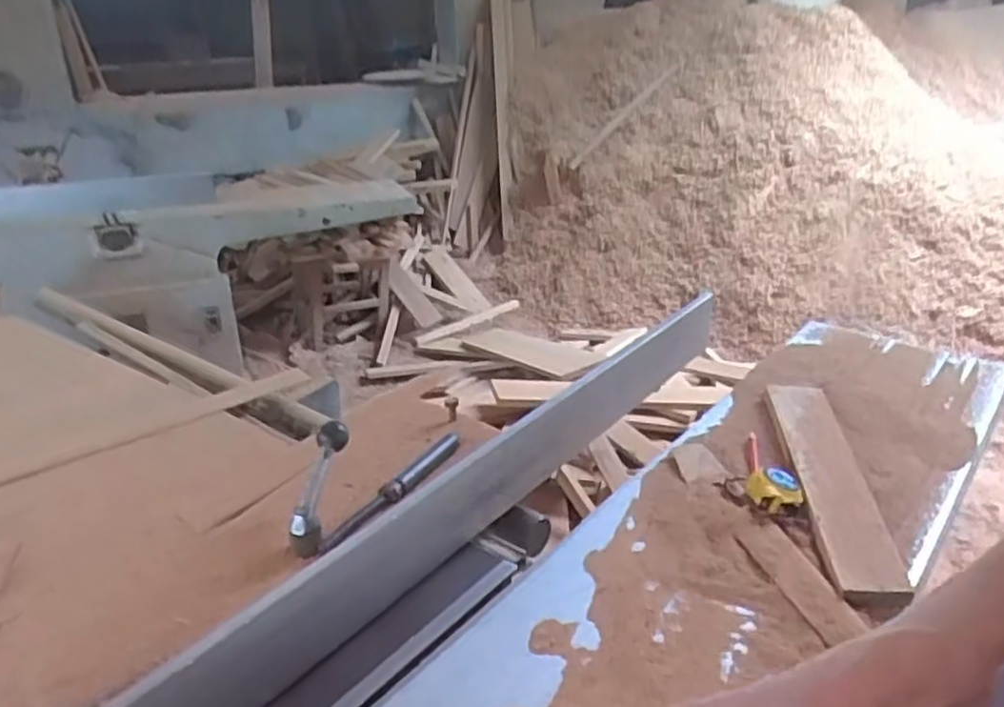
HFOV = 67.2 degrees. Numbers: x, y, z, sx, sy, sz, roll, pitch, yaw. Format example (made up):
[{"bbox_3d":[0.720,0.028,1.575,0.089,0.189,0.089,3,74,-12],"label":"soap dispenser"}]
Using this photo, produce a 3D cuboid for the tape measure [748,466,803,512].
[{"bbox_3d":[0.303,0.154,0.836,0.055,0.029,0.061,2,25,5],"label":"tape measure"}]

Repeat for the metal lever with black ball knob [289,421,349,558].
[{"bbox_3d":[-0.174,0.122,0.720,0.027,0.023,0.142,2,49,5],"label":"metal lever with black ball knob"}]

